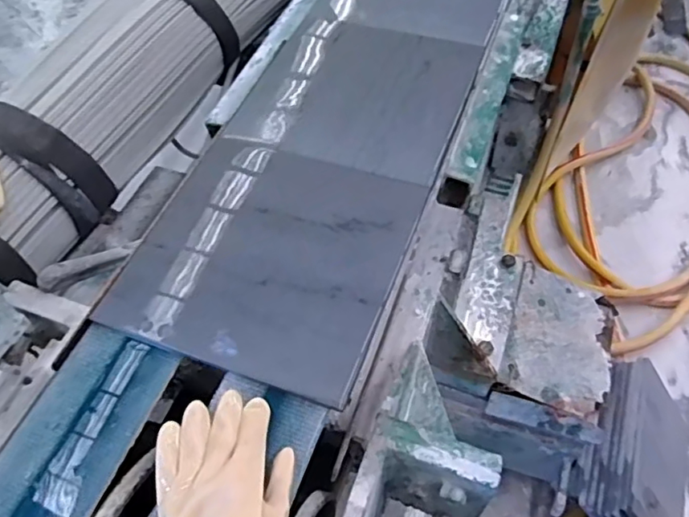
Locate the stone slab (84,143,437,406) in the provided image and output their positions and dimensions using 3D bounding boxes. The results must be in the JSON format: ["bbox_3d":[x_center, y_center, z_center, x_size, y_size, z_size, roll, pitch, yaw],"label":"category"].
[{"bbox_3d":[-0.086,-0.013,0.668,0.293,0.012,0.295,16,58,14],"label":"stone slab"}]

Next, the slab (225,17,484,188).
[{"bbox_3d":[0.022,-0.242,0.819,0.285,0.020,0.292,14,57,12],"label":"slab"}]

